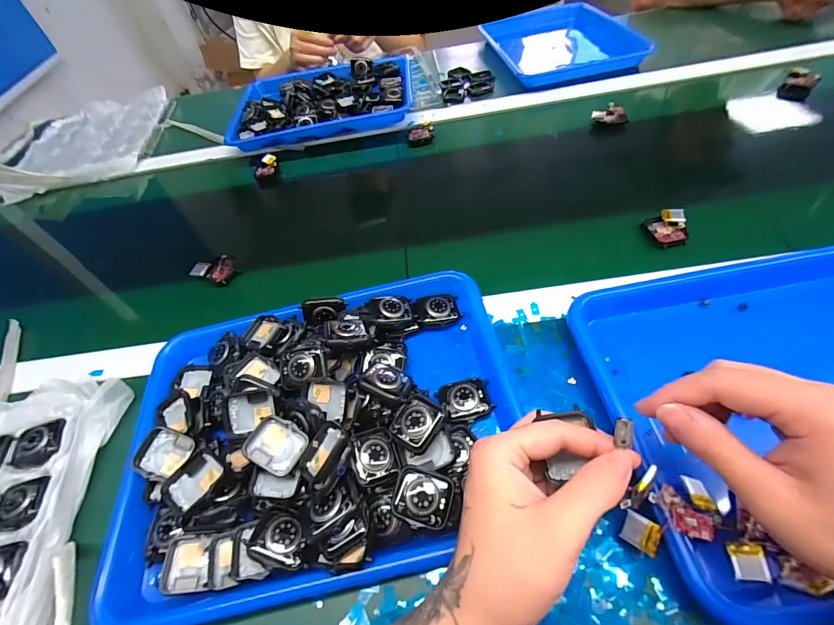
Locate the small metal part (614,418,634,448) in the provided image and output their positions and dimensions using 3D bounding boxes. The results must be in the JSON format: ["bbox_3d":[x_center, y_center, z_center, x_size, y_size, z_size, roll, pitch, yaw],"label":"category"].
[{"bbox_3d":[0.110,0.064,0.198,0.008,0.004,0.016,1,92,29],"label":"small metal part"}]

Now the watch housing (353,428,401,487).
[{"bbox_3d":[-0.033,0.113,0.295,0.032,0.012,0.041,-14,51,-7],"label":"watch housing"}]

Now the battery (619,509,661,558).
[{"bbox_3d":[0.148,0.146,0.248,0.021,0.004,0.020,15,78,45],"label":"battery"}]

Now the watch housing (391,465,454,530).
[{"bbox_3d":[0.005,0.134,0.270,0.041,0.008,0.037,8,57,15],"label":"watch housing"}]

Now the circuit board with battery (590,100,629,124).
[{"bbox_3d":[0.301,-0.309,0.580,0.052,0.023,0.026,13,59,18],"label":"circuit board with battery"}]

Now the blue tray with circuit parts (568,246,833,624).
[{"bbox_3d":[0.316,0.065,0.295,0.328,0.066,0.256,-10,54,4],"label":"blue tray with circuit parts"}]

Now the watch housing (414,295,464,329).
[{"bbox_3d":[0.021,-0.003,0.383,0.045,0.015,0.035,-6,55,6],"label":"watch housing"}]

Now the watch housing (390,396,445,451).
[{"bbox_3d":[-0.001,0.089,0.301,0.033,0.005,0.038,31,76,28],"label":"watch housing"}]

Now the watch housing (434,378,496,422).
[{"bbox_3d":[0.043,0.076,0.327,0.044,0.008,0.035,-16,54,0],"label":"watch housing"}]

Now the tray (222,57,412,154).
[{"bbox_3d":[-0.168,-0.389,0.682,0.321,0.046,0.228,-9,54,4],"label":"tray"}]

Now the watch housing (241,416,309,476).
[{"bbox_3d":[-0.112,0.106,0.298,0.042,0.010,0.037,29,54,2],"label":"watch housing"}]

